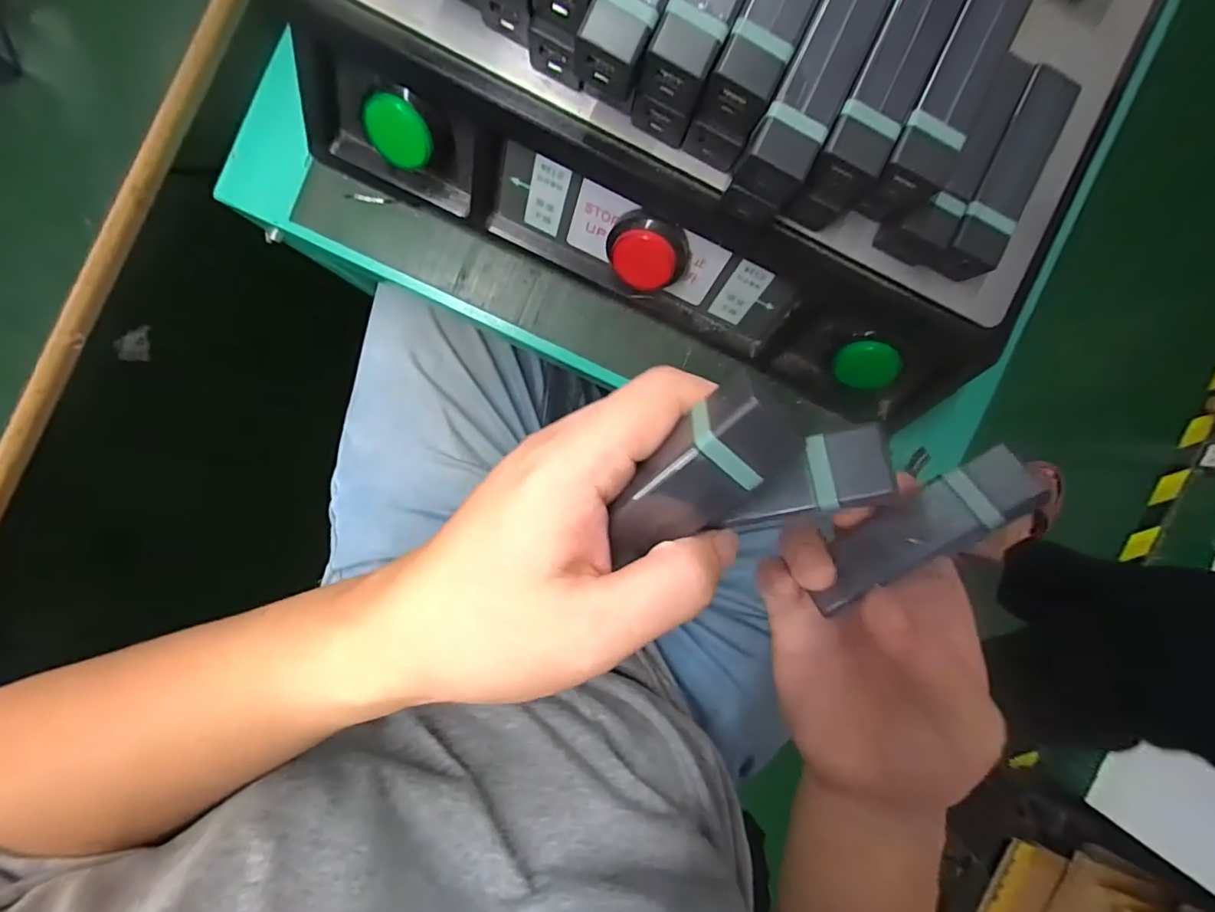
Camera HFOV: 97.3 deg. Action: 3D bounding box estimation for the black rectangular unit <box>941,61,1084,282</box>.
[{"bbox_3d":[0.183,-0.129,0.252,0.025,0.025,0.090,25,92,-6],"label":"black rectangular unit"}]

